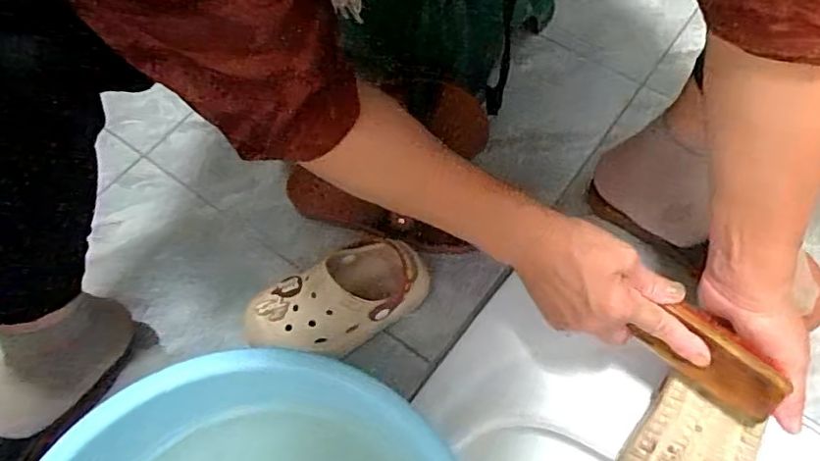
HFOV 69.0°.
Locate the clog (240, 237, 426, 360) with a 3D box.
[{"bbox_3d":[-0.062,0.063,0.533,0.161,0.058,0.081,-34,63,-15],"label":"clog"}]

